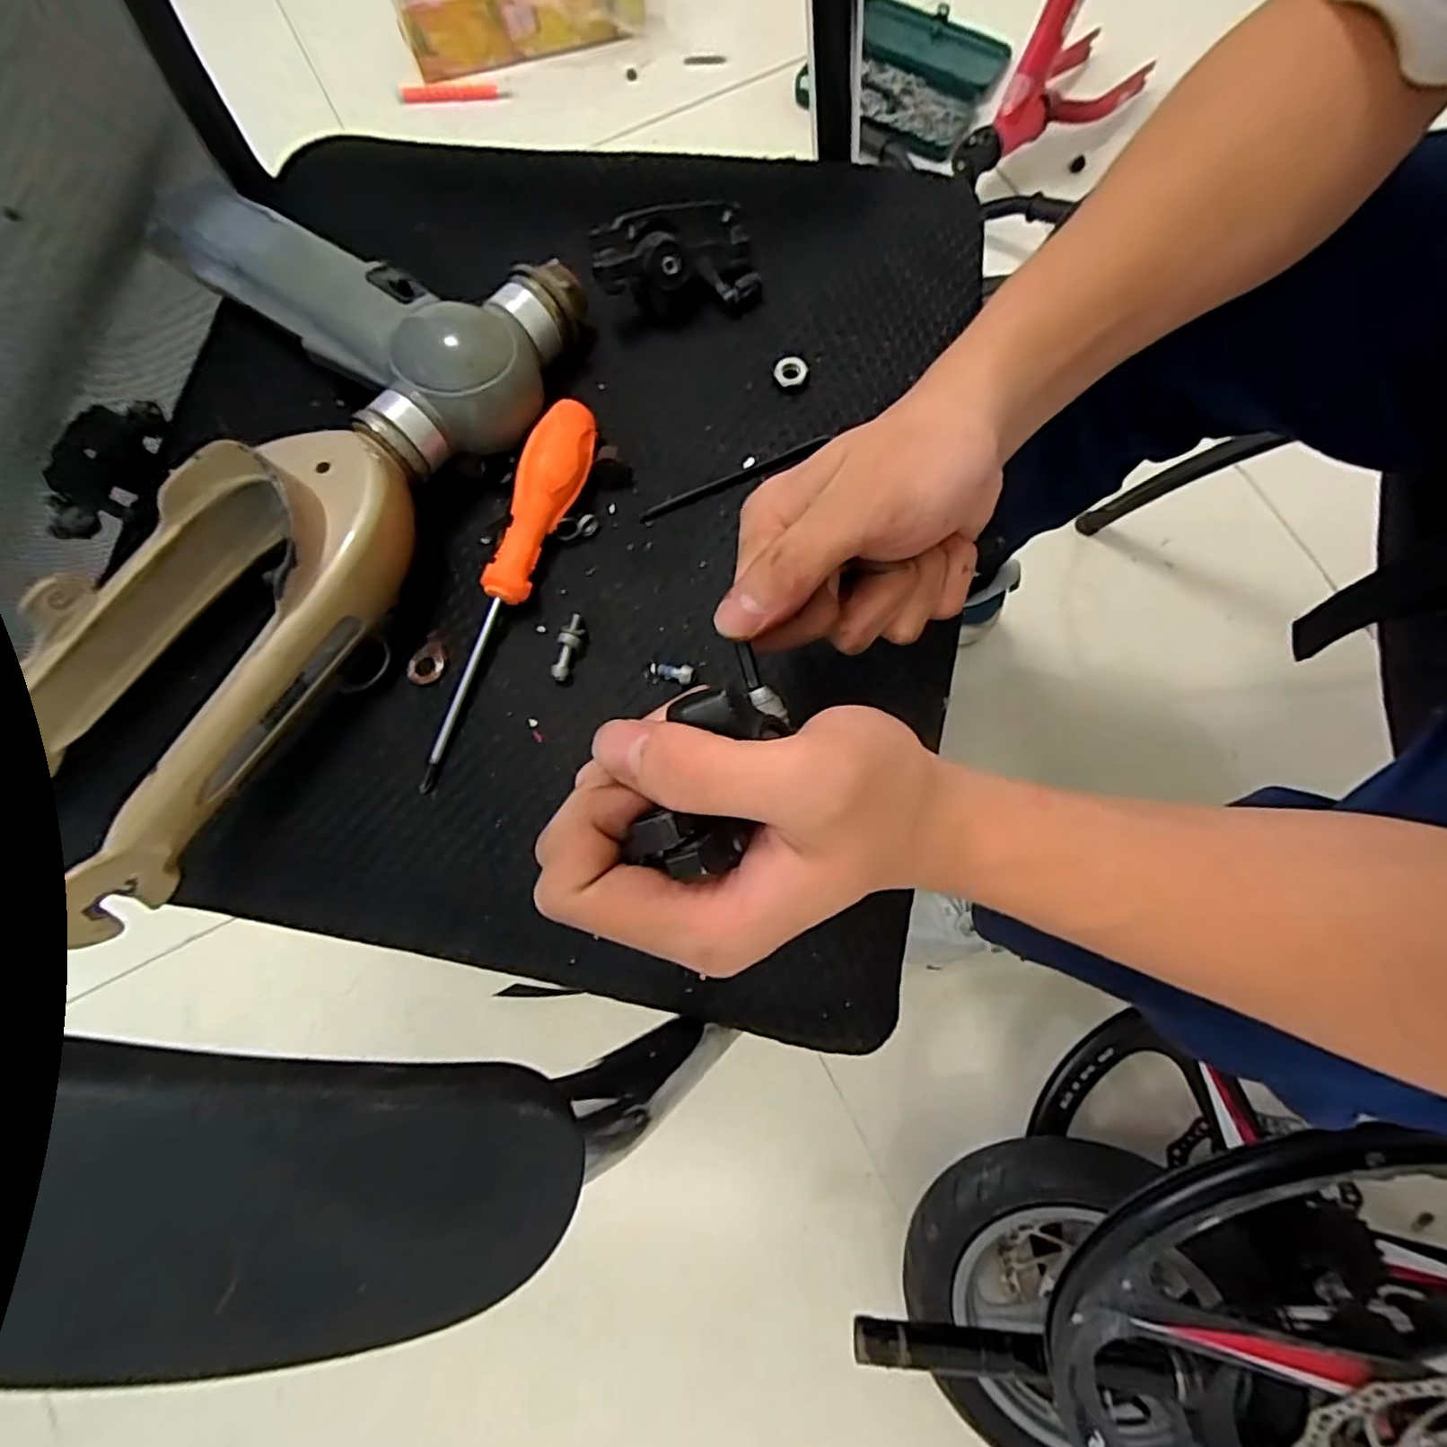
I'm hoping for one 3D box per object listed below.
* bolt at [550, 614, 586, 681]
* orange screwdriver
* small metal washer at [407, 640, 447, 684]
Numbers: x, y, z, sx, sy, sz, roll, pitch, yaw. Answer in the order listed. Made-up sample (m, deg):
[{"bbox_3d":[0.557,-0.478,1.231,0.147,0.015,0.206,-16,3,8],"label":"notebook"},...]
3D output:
[{"bbox_3d":[-0.075,-0.037,0.327,0.010,0.008,0.034,12,76,3],"label":"bolt"},{"bbox_3d":[-0.101,-0.067,0.323,0.028,0.023,0.193,16,76,4],"label":"orange screwdriver"},{"bbox_3d":[-0.144,-0.029,0.329,0.020,0.004,0.019,-17,78,-3],"label":"small metal washer"}]

